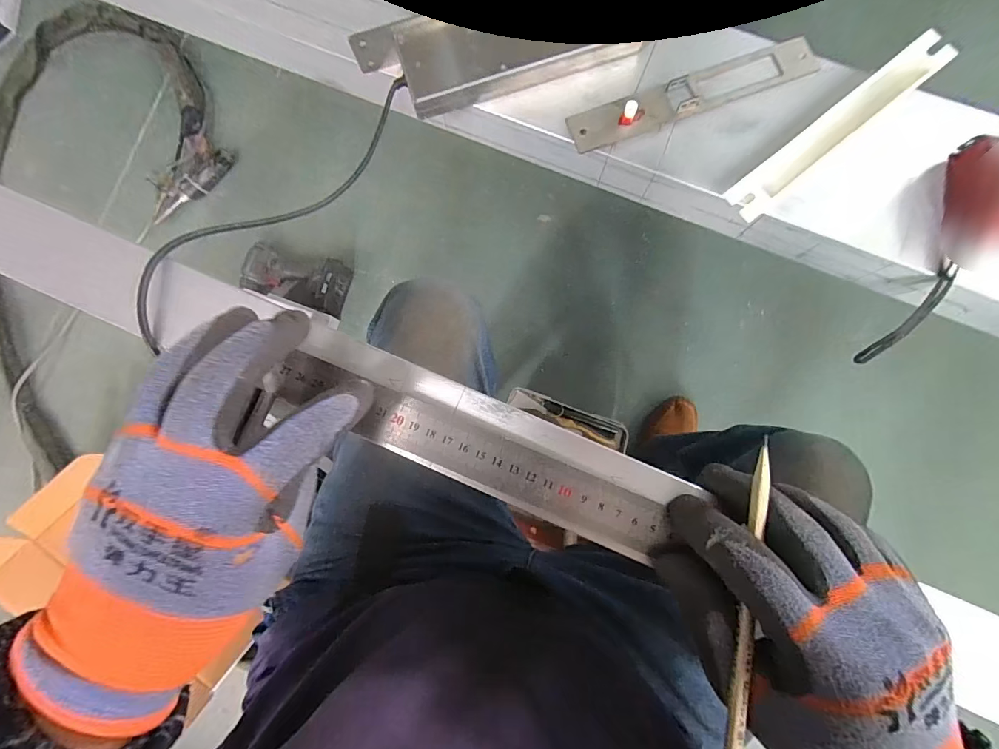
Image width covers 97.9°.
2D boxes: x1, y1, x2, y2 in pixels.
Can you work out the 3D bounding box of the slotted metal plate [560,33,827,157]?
[{"bbox_3d":[0.163,-0.239,0.365,0.213,0.016,0.036,-19,83,-1],"label":"slotted metal plate"}]

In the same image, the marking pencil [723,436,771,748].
[{"bbox_3d":[0.116,0.113,0.203,0.007,0.006,0.165,13,78,1],"label":"marking pencil"}]

